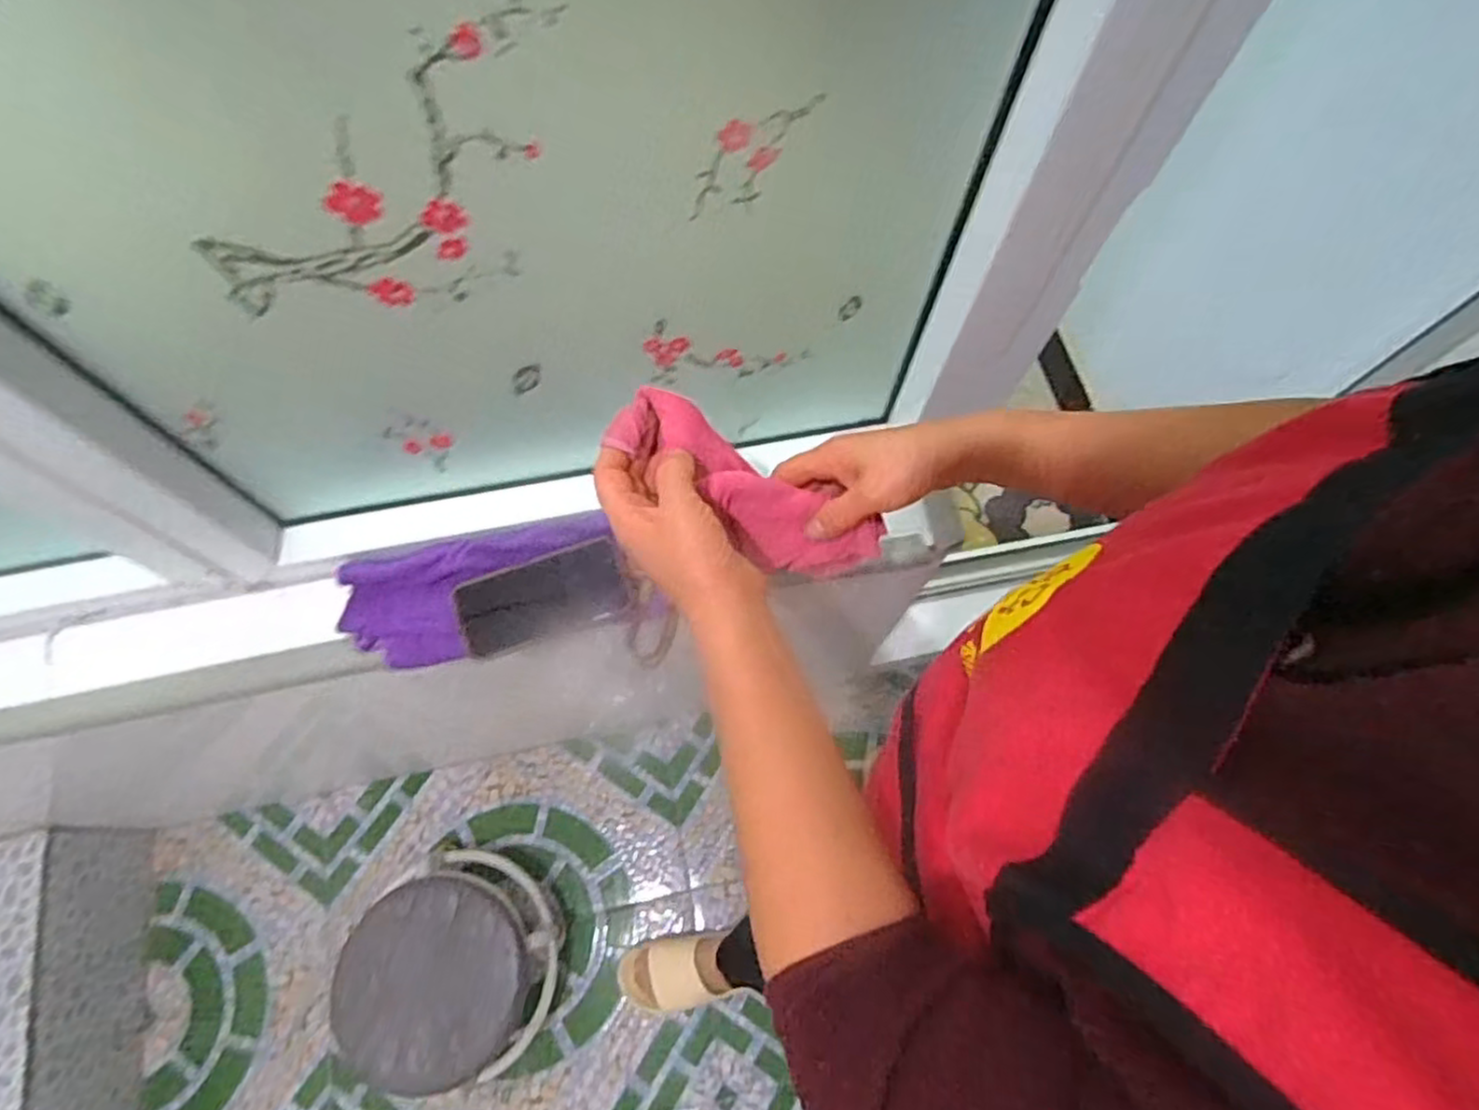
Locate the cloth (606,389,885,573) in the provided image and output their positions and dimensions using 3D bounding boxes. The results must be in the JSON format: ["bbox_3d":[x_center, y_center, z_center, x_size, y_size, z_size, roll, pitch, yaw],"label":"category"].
[{"bbox_3d":[0.008,-0.040,0.491,0.198,0.048,0.054,32,63,-25],"label":"cloth"}]

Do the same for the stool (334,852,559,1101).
[{"bbox_3d":[-0.409,0.597,1.079,0.256,0.235,0.265,31,68,14],"label":"stool"}]

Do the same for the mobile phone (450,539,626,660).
[{"bbox_3d":[-0.191,0.042,0.718,0.157,0.005,0.077,-16,94,-11],"label":"mobile phone"}]

